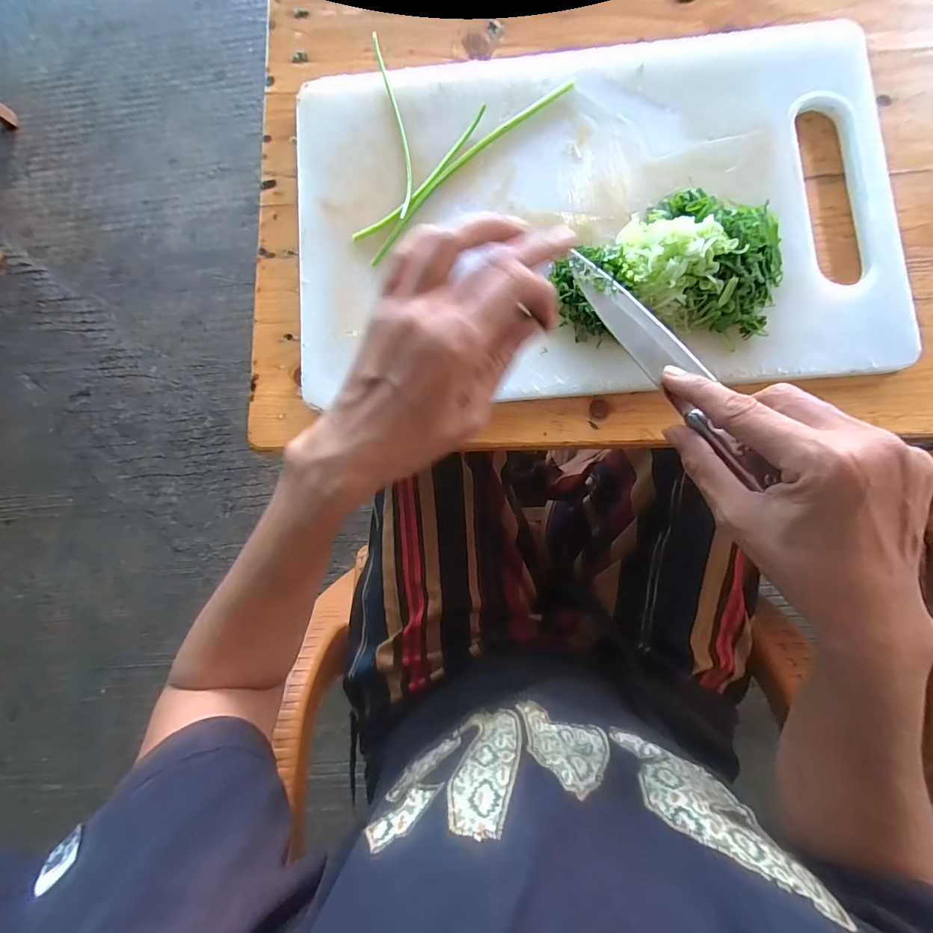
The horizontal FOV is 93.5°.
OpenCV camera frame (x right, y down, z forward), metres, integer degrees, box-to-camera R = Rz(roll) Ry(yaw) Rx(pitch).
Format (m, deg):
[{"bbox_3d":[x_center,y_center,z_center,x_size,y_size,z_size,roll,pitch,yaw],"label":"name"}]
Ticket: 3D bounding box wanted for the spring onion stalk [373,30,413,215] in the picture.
[{"bbox_3d":[-0.049,-0.239,0.306,0.012,0.009,0.146,-9,83,1],"label":"spring onion stalk"}]

